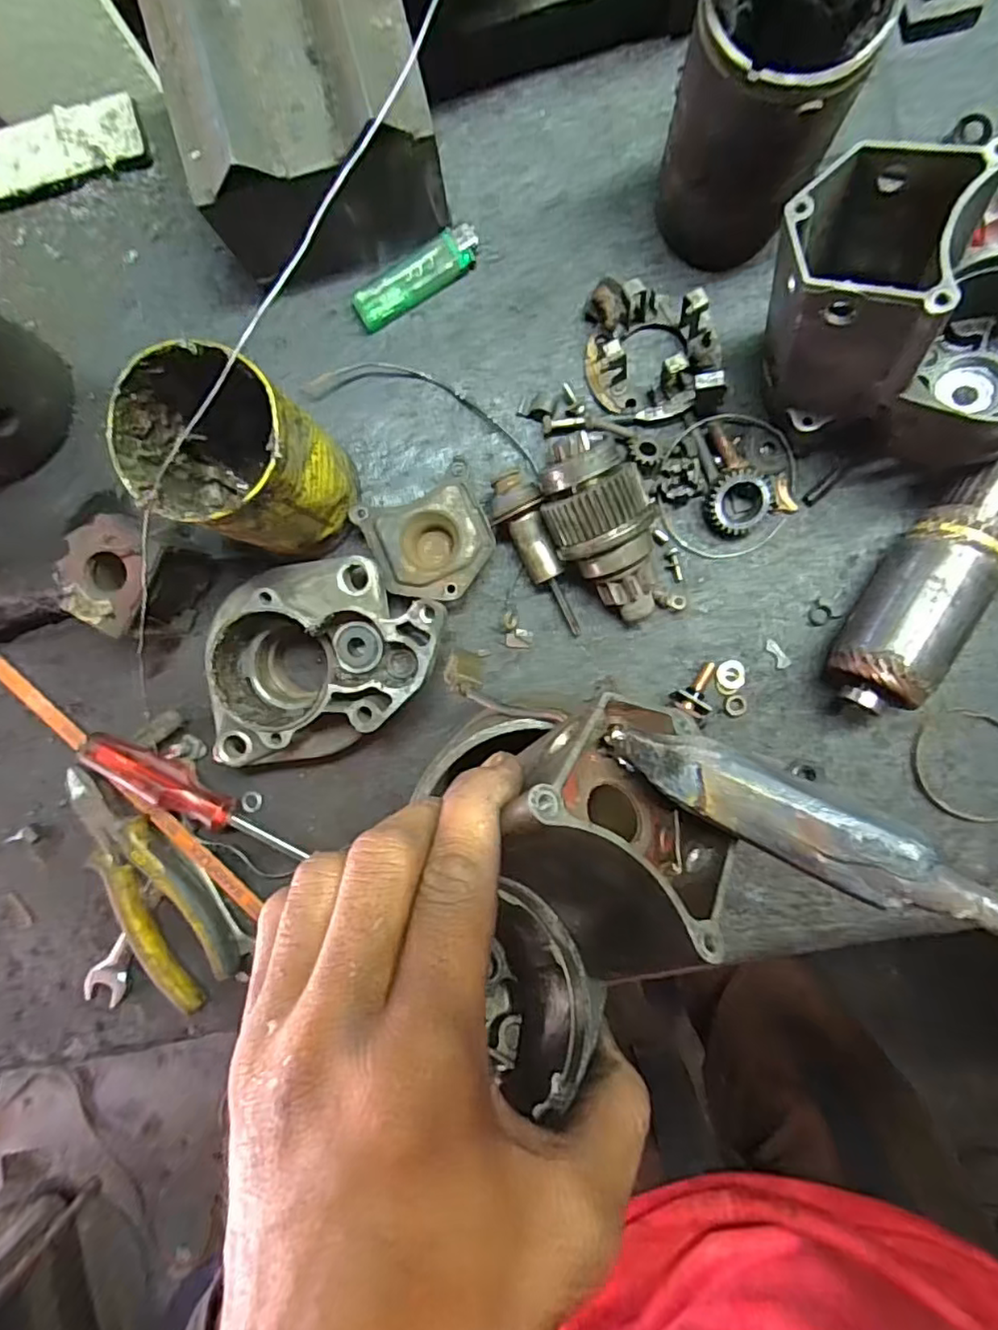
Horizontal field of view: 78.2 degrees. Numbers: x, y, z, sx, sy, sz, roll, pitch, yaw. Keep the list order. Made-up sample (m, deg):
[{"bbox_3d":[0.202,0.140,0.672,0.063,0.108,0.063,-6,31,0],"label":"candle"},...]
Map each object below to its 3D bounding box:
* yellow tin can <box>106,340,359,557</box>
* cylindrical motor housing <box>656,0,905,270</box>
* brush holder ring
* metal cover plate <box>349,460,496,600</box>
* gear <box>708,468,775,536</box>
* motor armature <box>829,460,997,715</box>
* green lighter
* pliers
[{"bbox_3d":[-0.122,-0.095,0.307,0.076,0.116,0.072,31,92,5],"label":"yellow tin can"},{"bbox_3d":[0.119,-0.252,0.286,0.070,0.118,0.080,25,92,5],"label":"cylindrical motor housing"},{"bbox_3d":[0.085,-0.171,0.329,0.071,0.037,0.070,0,89,5],"label":"brush holder ring"},{"bbox_3d":[-0.037,-0.069,0.347,0.067,0.021,0.066,-23,87,5],"label":"metal cover plate"},{"bbox_3d":[0.133,-0.091,0.341,0.033,0.014,0.033,0,89,5],"label":"gear"},{"bbox_3d":[0.219,-0.042,0.312,0.048,0.052,0.146,34,92,5],"label":"motor armature"},{"bbox_3d":[-0.047,-0.222,0.353,0.078,0.011,0.020,-30,87,4],"label":"green lighter"},{"bbox_3d":[-0.213,0.131,0.368,0.061,0.022,0.151,-41,86,4],"label":"pliers"}]

